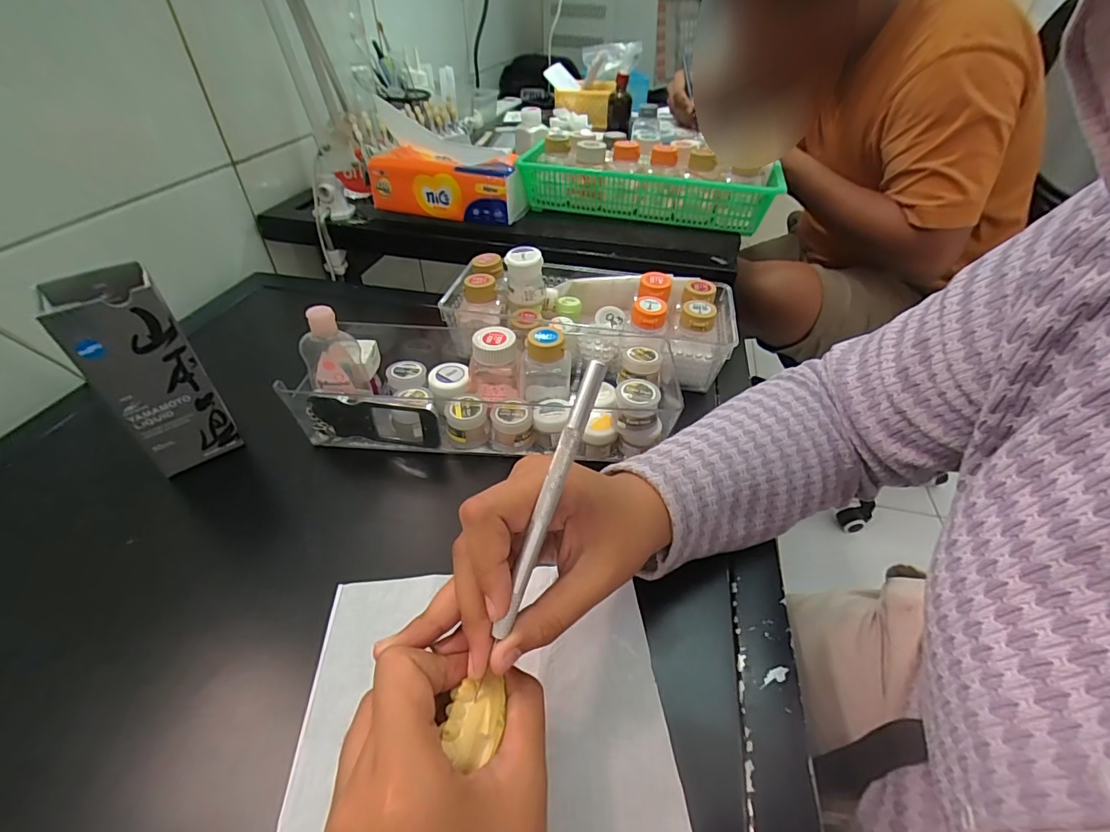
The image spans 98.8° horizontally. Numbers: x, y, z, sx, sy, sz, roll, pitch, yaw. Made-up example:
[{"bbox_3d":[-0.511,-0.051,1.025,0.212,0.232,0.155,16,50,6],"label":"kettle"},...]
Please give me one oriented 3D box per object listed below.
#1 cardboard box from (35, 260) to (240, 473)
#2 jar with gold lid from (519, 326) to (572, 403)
[{"bbox_3d":[-0.284,-0.028,0.337,0.055,0.139,0.056,-29,50,-30],"label":"cardboard box"},{"bbox_3d":[-0.008,-0.044,0.378,0.040,0.041,0.034,3,42,1],"label":"jar with gold lid"}]

